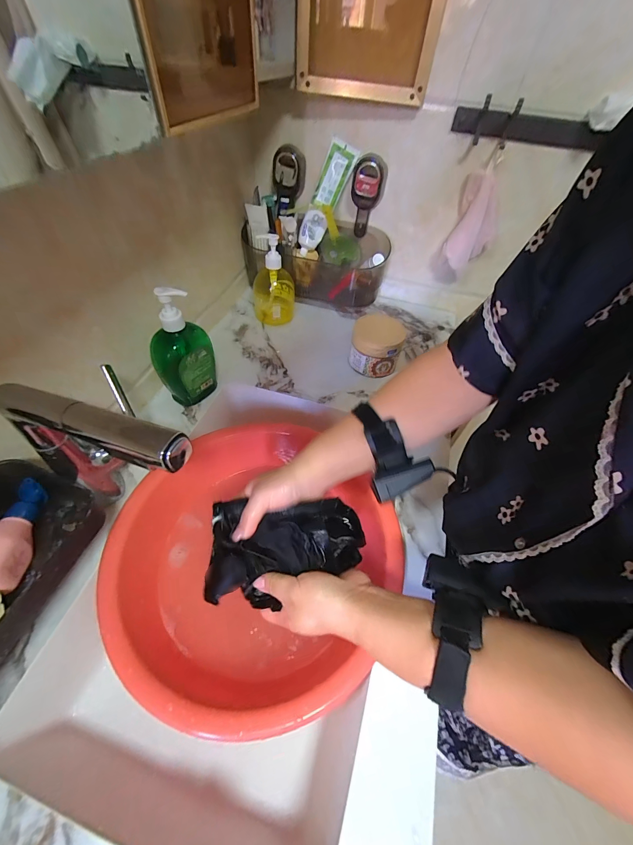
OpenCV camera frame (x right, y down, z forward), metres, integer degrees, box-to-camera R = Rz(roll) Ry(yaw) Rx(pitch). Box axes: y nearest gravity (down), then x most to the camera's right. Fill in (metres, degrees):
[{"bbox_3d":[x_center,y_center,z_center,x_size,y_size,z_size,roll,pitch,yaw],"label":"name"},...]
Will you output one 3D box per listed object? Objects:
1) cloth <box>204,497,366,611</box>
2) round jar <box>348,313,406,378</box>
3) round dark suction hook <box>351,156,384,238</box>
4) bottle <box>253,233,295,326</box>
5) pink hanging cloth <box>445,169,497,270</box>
[{"bbox_3d":[-0.032,0.132,0.355,0.176,0.060,0.103,-9,53,-12],"label":"cloth"},{"bbox_3d":[0.111,-0.146,0.601,0.089,0.087,0.085,2,51,-3],"label":"round jar"},{"bbox_3d":[0.096,-0.437,0.629,0.053,0.129,0.030,17,52,9],"label":"round dark suction hook"},{"bbox_3d":[-0.087,-0.286,0.652,0.089,0.164,0.082,-3,52,-6],"label":"bottle"},{"bbox_3d":[0.298,-0.375,0.604,0.080,0.145,0.039,21,53,12],"label":"pink hanging cloth"}]

